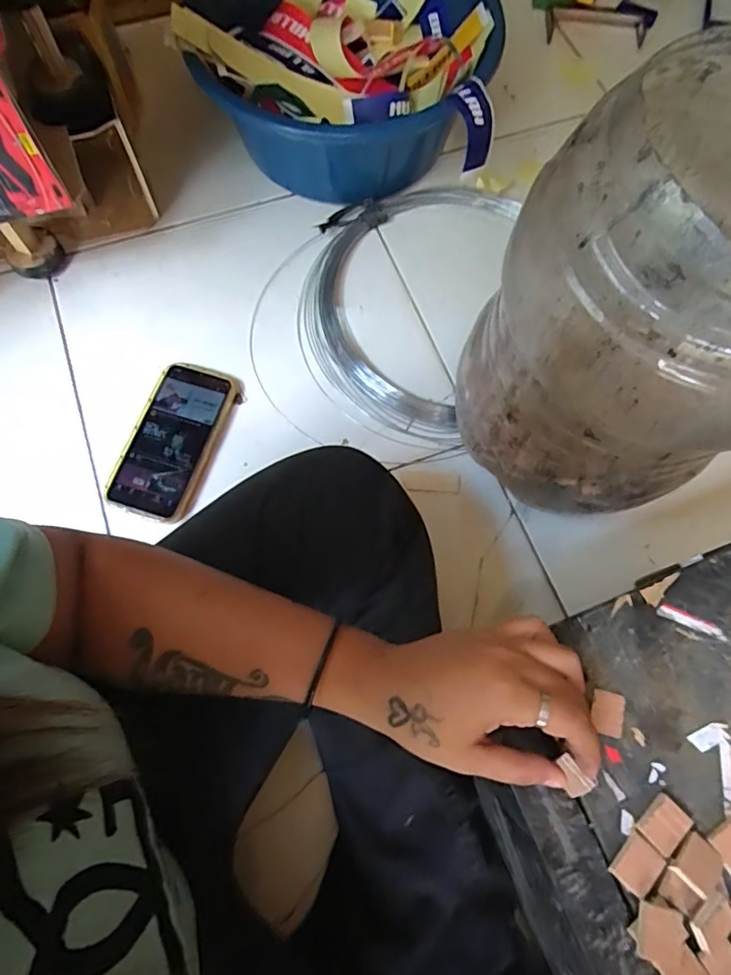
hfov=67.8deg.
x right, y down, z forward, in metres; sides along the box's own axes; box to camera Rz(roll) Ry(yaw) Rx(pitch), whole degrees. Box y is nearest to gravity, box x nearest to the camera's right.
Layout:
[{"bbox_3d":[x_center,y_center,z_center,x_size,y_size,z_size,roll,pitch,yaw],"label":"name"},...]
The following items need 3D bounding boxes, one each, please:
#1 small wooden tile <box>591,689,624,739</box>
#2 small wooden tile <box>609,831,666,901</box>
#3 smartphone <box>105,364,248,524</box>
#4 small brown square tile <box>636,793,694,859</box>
[{"bbox_3d":[0.143,0.133,0.320,0.017,0.004,0.024,13,71,3],"label":"small wooden tile"},{"bbox_3d":[0.146,0.202,0.291,0.021,0.004,0.026,41,76,12],"label":"small wooden tile"},{"bbox_3d":[-0.201,-0.051,0.575,0.088,0.013,0.173,19,71,2],"label":"smartphone"},{"bbox_3d":[0.164,0.184,0.297,0.026,0.005,0.020,-42,77,-13],"label":"small brown square tile"}]

